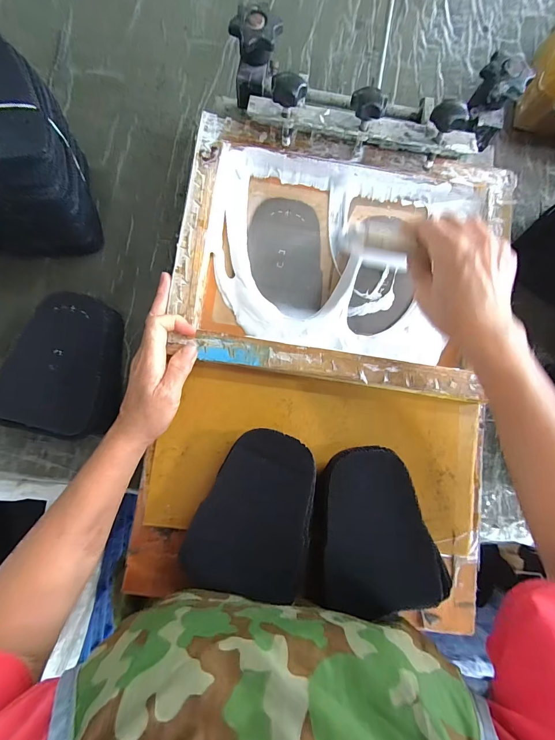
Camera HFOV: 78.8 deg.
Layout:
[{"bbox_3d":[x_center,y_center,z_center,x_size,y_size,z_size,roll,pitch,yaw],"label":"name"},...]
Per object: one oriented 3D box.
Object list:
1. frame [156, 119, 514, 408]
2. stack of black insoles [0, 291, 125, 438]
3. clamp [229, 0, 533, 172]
[{"bbox_3d":[0.067,-0.121,0.374,0.338,0.038,0.263,9,83,0],"label":"frame"},{"bbox_3d":[-0.232,-0.008,0.371,0.119,0.054,0.145,10,82,-2],"label":"stack of black insoles"},{"bbox_3d":[0.100,-0.284,0.353,0.287,0.067,0.093,7,82,-2],"label":"clamp"}]

